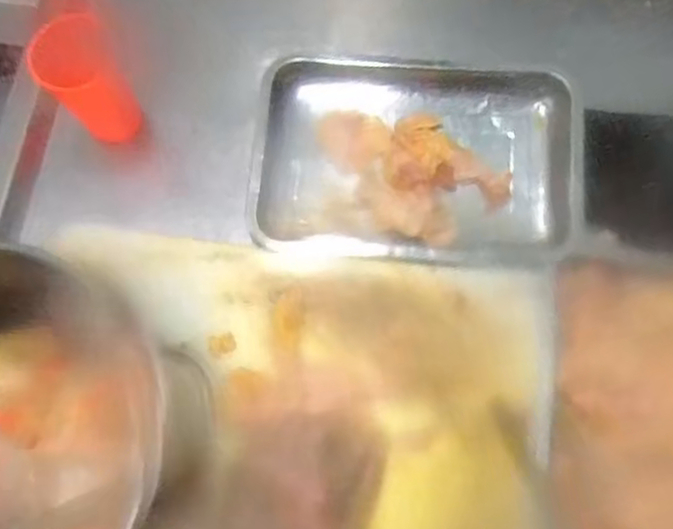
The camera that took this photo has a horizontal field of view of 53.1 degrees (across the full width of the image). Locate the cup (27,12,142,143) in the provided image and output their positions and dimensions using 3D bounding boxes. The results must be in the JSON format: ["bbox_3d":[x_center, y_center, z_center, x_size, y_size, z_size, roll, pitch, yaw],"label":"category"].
[{"bbox_3d":[-0.220,-0.156,0.607,0.065,0.124,0.070,0,71,1],"label":"cup"}]

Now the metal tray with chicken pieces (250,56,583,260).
[{"bbox_3d":[0.076,-0.106,0.638,0.300,0.035,0.204,0,71,1],"label":"metal tray with chicken pieces"}]

